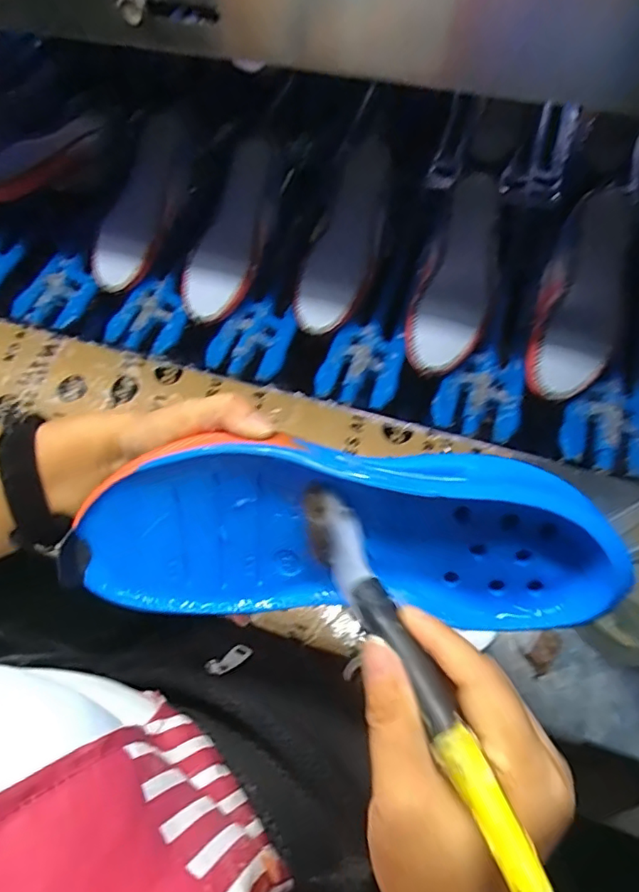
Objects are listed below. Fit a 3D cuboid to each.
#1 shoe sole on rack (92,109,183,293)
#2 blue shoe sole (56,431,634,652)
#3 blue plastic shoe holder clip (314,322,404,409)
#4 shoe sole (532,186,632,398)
[{"bbox_3d":[-0.241,-0.336,0.738,0.089,0.079,0.248,15,65,10],"label":"shoe sole on rack"},{"bbox_3d":[0.010,0.045,0.280,0.257,0.095,0.045,3,20,6],"label":"blue shoe sole"},{"bbox_3d":[0.054,-0.100,0.650,0.090,0.017,0.114,20,67,13],"label":"blue plastic shoe holder clip"},{"bbox_3d":[0.306,-0.176,0.612,0.075,0.024,0.247,17,80,11],"label":"shoe sole"}]

